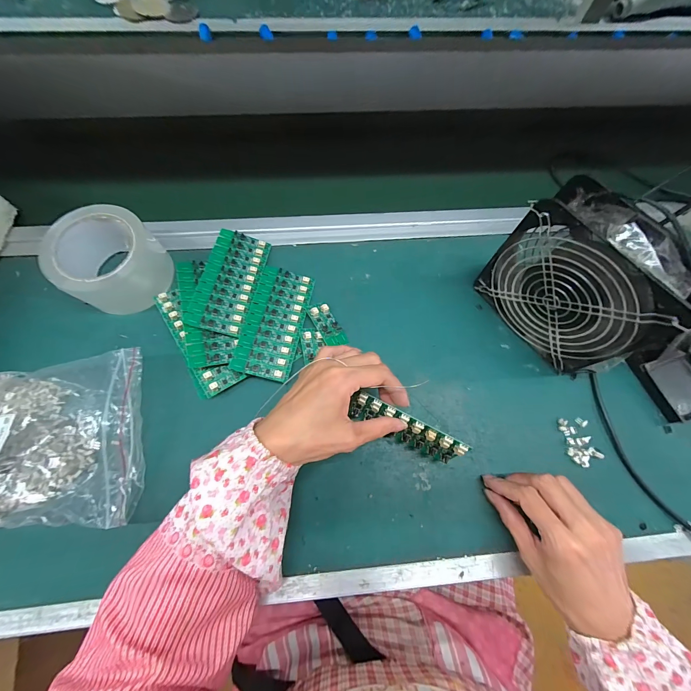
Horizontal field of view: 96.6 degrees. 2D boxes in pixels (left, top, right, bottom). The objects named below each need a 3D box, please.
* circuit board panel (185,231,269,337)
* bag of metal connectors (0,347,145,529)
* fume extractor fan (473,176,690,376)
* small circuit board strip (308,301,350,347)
[{"bbox_3d":[-0.136,-0.078,0.364,0.063,0.008,0.137,16,62,-14],"label":"circuit board panel"},{"bbox_3d":[-0.317,0.093,0.293,0.233,0.052,0.155,-5,71,-4],"label":"bag of metal connectors"},{"bbox_3d":[0.230,-0.056,0.309,0.060,0.153,0.157,-34,75,-12],"label":"fume extractor fan"},{"bbox_3d":[-0.020,-0.025,0.364,0.029,0.005,0.057,-22,75,-25],"label":"small circuit board strip"}]

